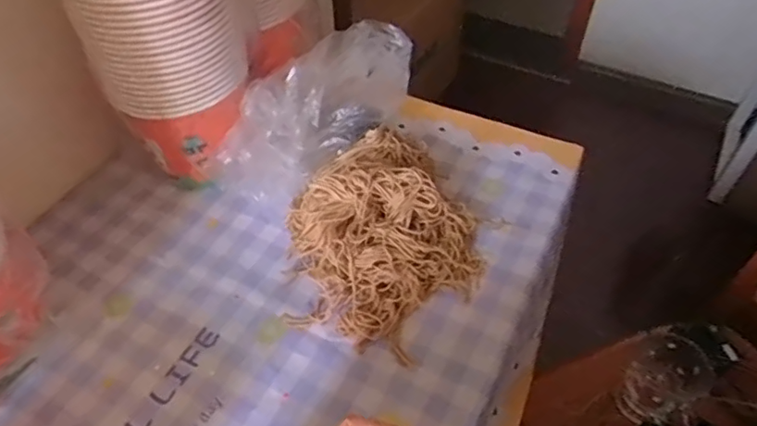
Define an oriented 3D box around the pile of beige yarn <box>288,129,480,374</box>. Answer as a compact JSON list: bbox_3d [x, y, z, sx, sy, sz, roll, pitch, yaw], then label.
[{"bbox_3d":[0.009,0.009,0.629,0.213,0.082,0.258,19,53,17],"label":"pile of beige yarn"}]

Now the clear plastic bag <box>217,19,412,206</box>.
[{"bbox_3d":[-0.063,-0.126,0.703,0.101,0.121,0.319,30,57,23],"label":"clear plastic bag"}]

